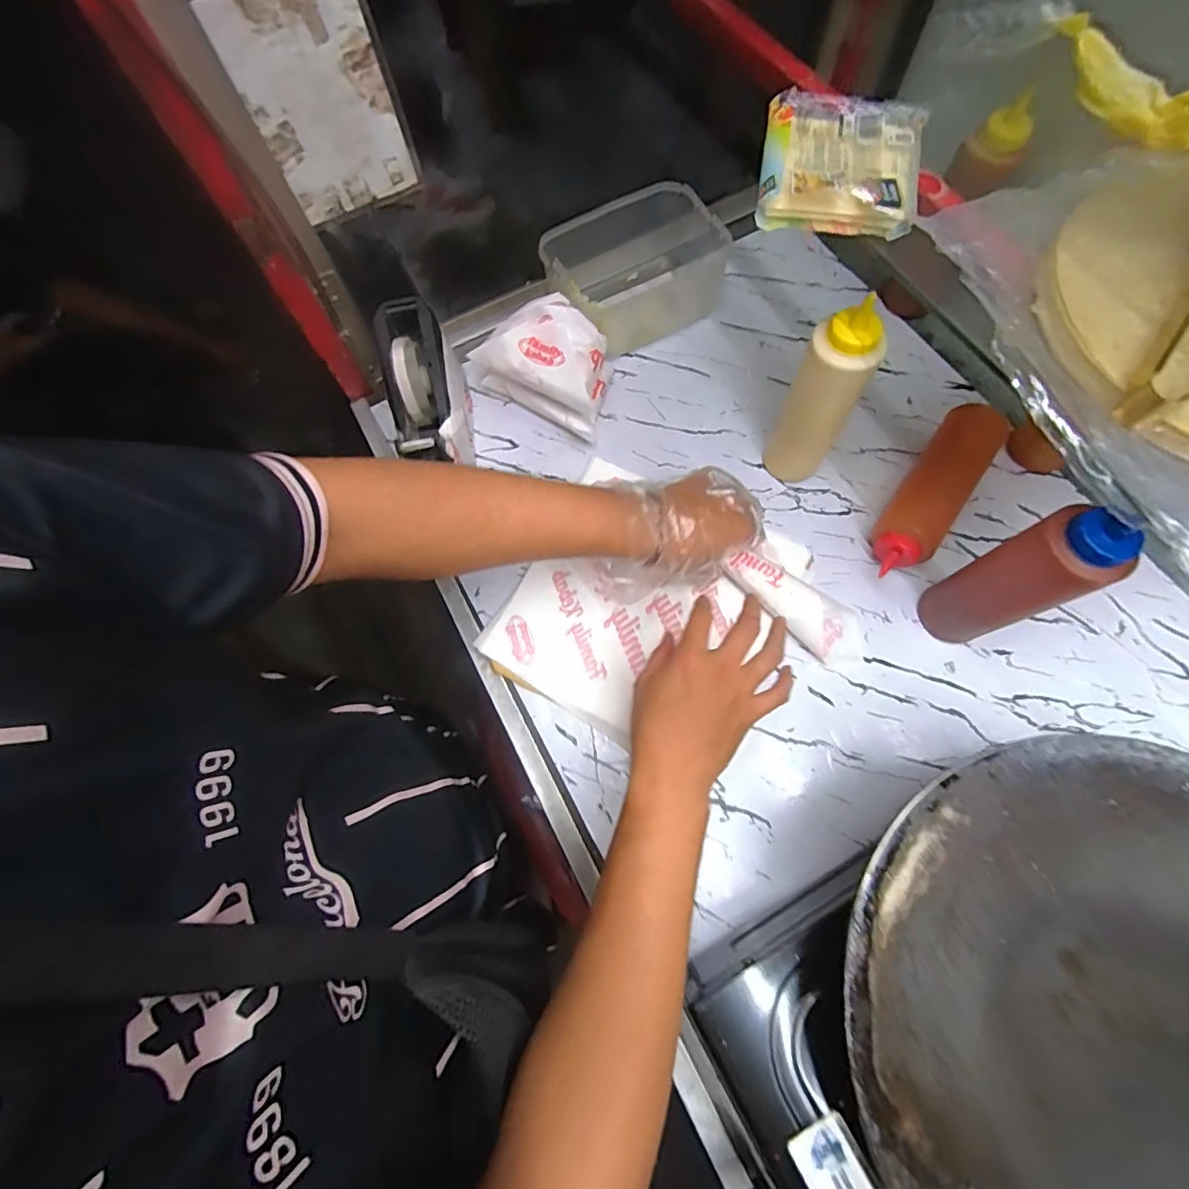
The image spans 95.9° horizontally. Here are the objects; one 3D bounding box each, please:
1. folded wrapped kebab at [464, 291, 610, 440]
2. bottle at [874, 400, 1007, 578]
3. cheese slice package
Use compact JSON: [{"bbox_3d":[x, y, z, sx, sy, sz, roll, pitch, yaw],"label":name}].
[{"bbox_3d":[-0.043,-0.256,0.598,0.147,0.081,0.108,33,76,11],"label":"folded wrapped kebab"},{"bbox_3d":[0.343,-0.102,0.546,0.059,0.052,0.200,35,76,12],"label":"bottle"},{"bbox_3d":[0.163,-0.289,0.357,0.099,0.026,0.110,14,73,6],"label":"cheese slice package"}]

